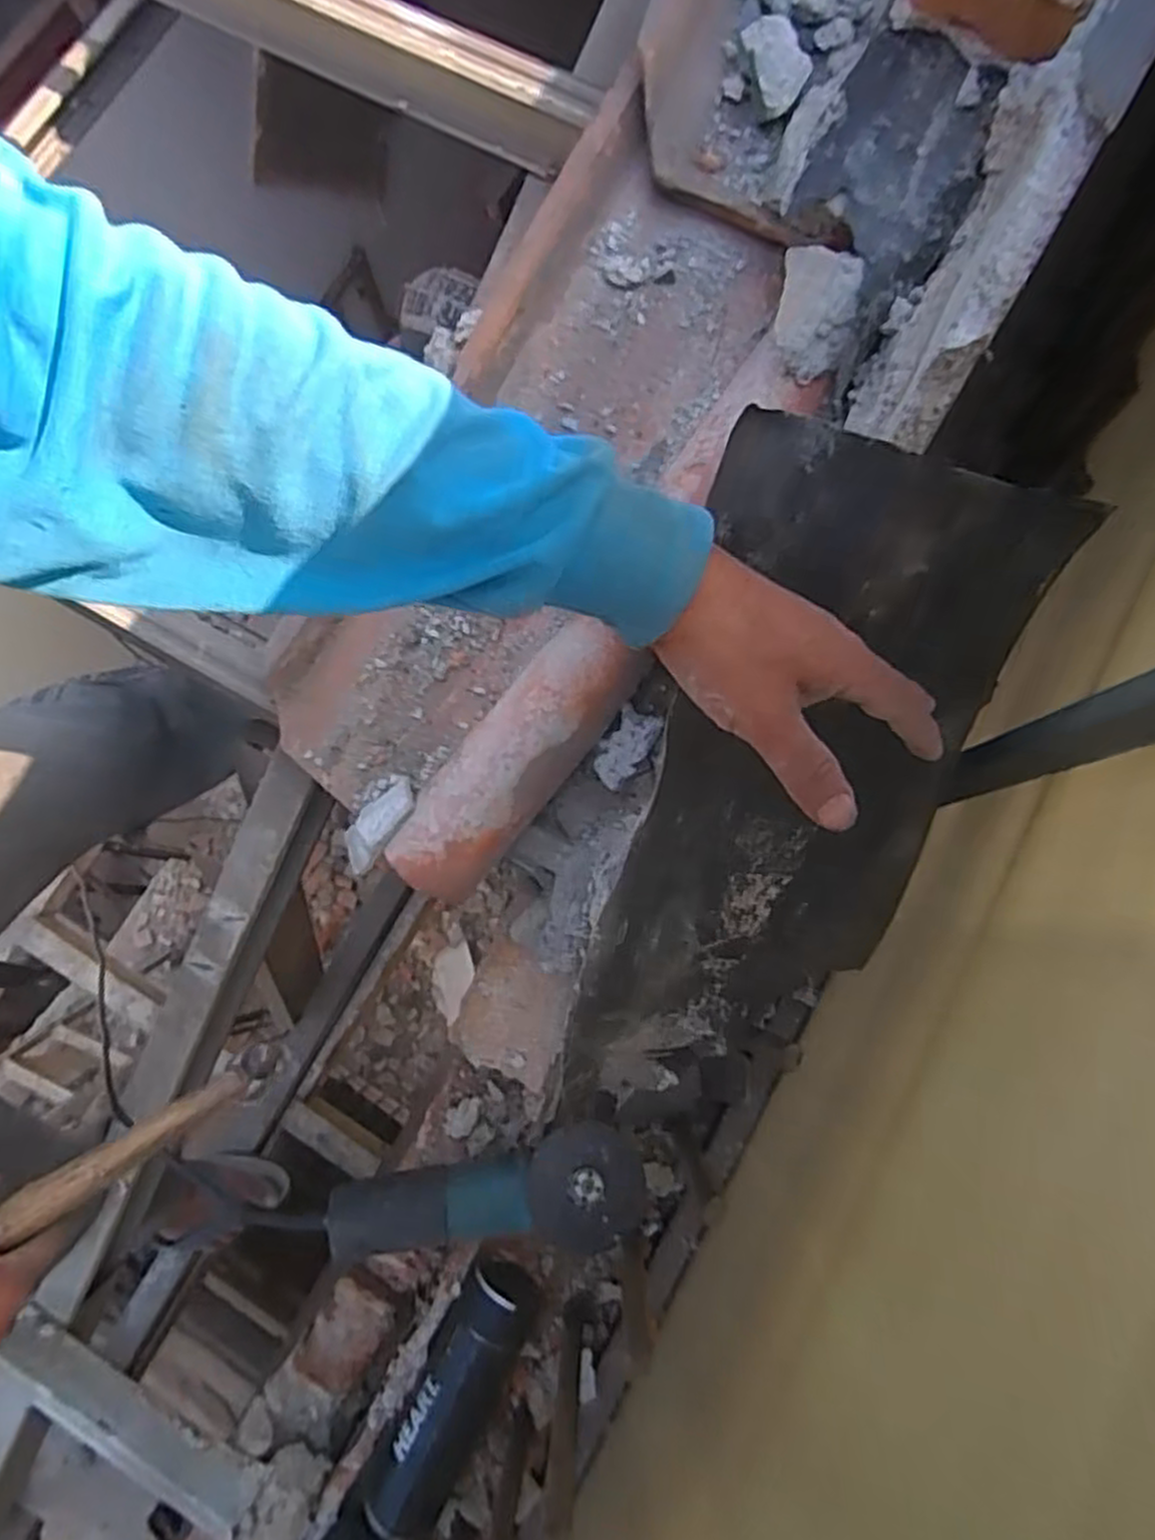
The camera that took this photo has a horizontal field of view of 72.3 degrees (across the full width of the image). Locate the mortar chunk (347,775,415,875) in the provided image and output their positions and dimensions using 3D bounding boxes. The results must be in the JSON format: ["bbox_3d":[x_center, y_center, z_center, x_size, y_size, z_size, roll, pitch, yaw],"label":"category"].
[{"bbox_3d":[-0.141,0.037,0.556,0.029,0.015,0.070,37,82,8],"label":"mortar chunk"}]

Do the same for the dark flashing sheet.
[{"bbox_3d":[0.115,0.067,0.503,0.197,0.047,0.518,2,123,-17],"label":"dark flashing sheet"}]

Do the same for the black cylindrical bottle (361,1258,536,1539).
[{"bbox_3d":[-0.114,0.573,0.720,0.079,0.064,0.238,24,81,6],"label":"black cylindrical bottle"}]

